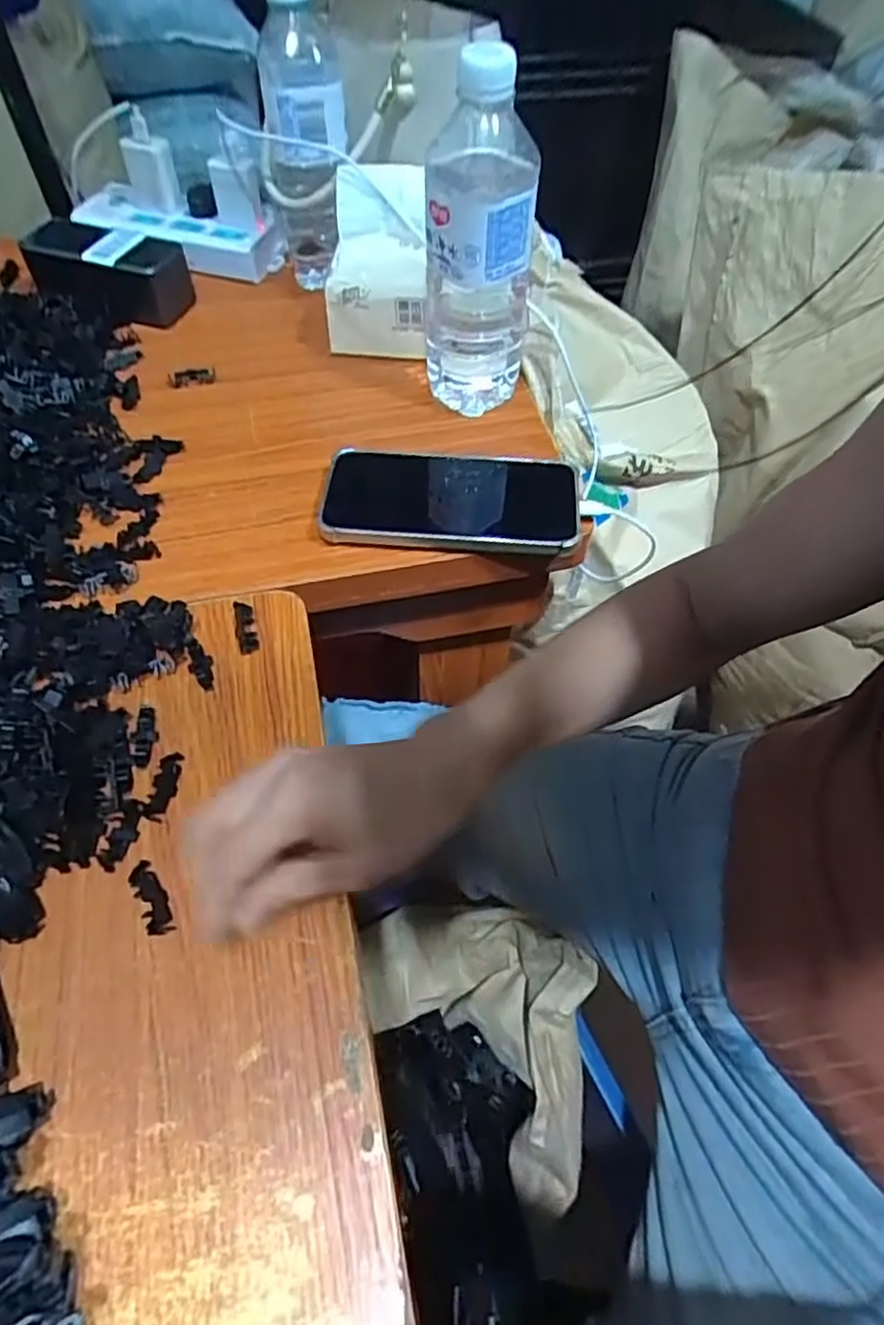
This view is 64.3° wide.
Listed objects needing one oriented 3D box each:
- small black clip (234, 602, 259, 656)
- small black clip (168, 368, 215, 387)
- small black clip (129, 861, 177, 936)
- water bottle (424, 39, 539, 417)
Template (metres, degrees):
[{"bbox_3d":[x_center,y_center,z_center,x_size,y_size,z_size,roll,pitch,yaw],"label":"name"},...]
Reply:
[{"bbox_3d":[-0.115,-0.021,0.411,0.012,0.008,0.034,-13,57,-10],"label":"small black clip"},{"bbox_3d":[-0.197,-0.225,0.553,0.035,0.008,0.012,-9,56,-7],"label":"small black clip"},{"bbox_3d":[-0.135,0.109,0.327,0.012,0.004,0.036,-26,60,-18],"label":"small black clip"},{"bbox_3d":[0.024,-0.265,0.465,0.068,0.207,0.060,3,56,1],"label":"water bottle"}]

